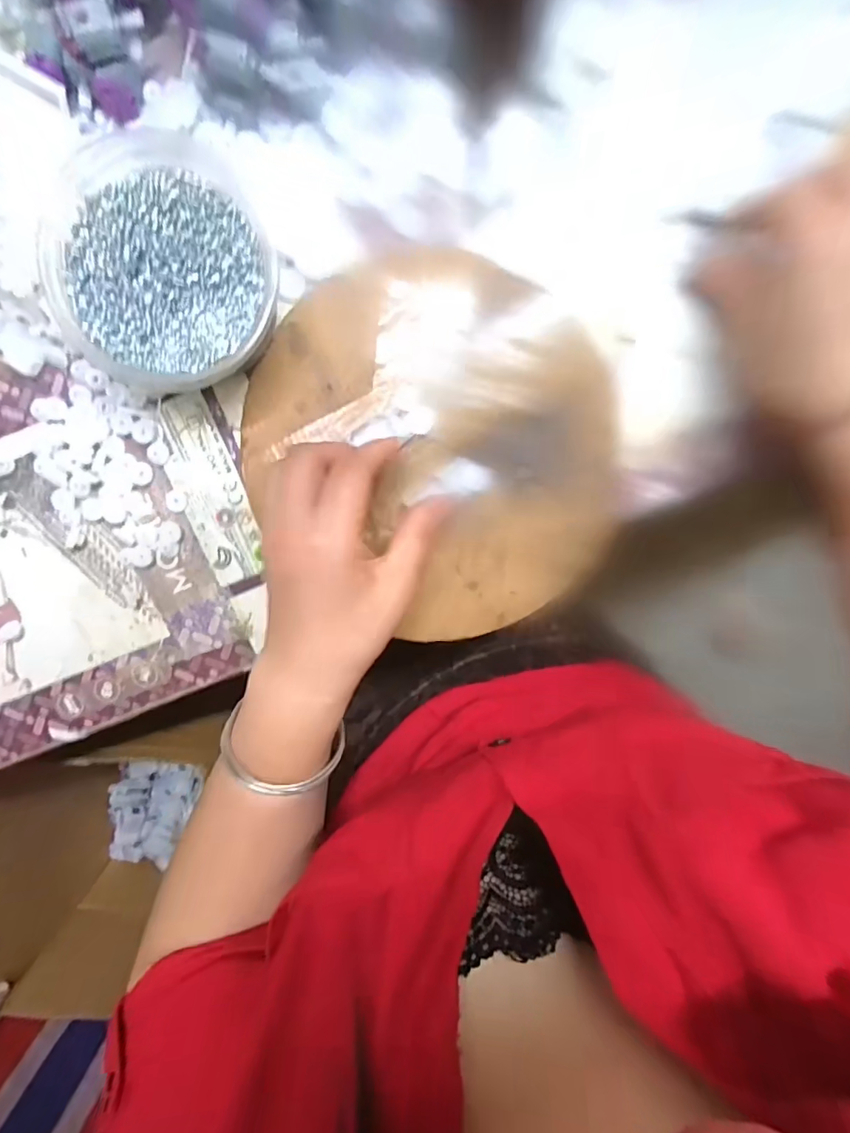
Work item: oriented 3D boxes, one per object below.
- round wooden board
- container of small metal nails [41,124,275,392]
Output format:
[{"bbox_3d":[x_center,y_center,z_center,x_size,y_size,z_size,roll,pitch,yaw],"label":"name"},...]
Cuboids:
[{"bbox_3d":[0.016,-0.074,0.296,0.196,0.019,0.225,-45,98,5],"label":"round wooden board"},{"bbox_3d":[-0.130,-0.152,0.253,0.101,0.049,0.120,-22,99,1],"label":"container of small metal nails"}]

